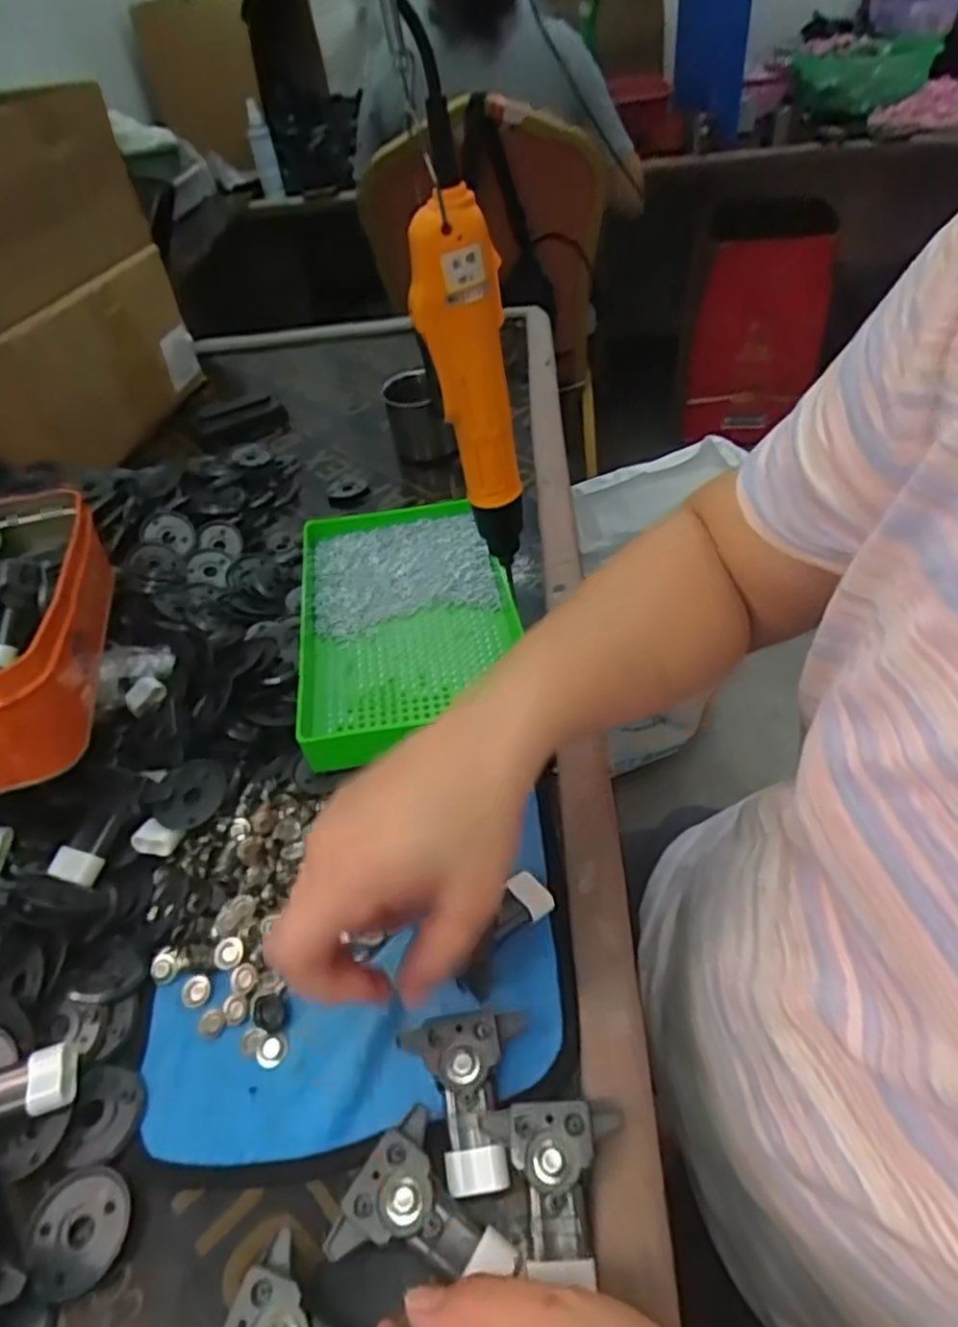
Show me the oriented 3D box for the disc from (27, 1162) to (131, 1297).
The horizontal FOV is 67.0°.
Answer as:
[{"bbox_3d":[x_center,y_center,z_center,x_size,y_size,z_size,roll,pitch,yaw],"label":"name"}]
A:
[{"bbox_3d":[-0.164,0.232,0.298,0.039,0.004,0.042,-3,44,3],"label":"disc"}]

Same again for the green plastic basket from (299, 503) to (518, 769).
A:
[{"bbox_3d":[-0.051,-0.036,0.514,0.152,0.036,0.251,-10,44,-3],"label":"green plastic basket"}]

